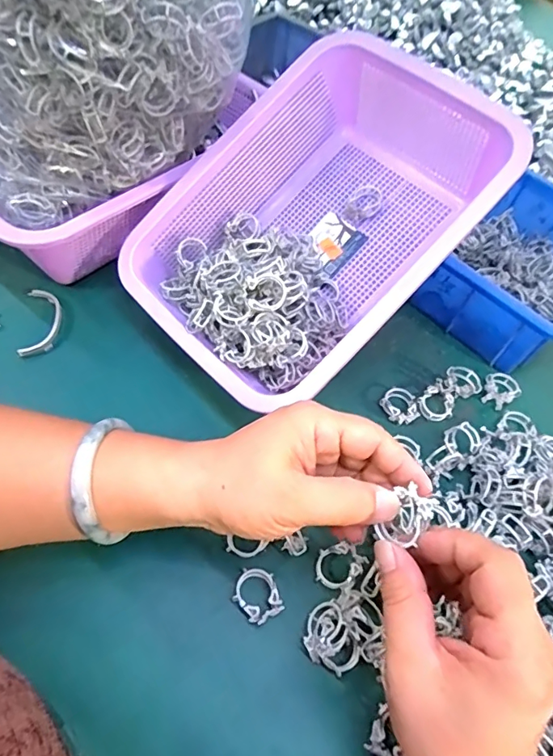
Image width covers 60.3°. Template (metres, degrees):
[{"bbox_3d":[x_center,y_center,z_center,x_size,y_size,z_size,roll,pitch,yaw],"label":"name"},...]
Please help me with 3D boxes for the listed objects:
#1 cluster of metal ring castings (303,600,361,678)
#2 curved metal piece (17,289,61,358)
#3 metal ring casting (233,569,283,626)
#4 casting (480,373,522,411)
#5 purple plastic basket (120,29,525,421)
[{"bbox_3d":[0.031,0.152,0.275,0.027,0.017,0.036,-24,64,-20],"label":"cluster of metal ring castings"},{"bbox_3d":[-0.189,-0.047,0.384,0.026,0.009,0.066,-4,60,-7],"label":"curved metal piece"},{"bbox_3d":[-0.012,0.131,0.288,0.026,0.009,0.031,-25,64,-20],"label":"metal ring casting"},{"bbox_3d":[0.186,0.009,0.395,0.035,0.008,0.027,-30,66,-23],"label":"casting"},{"bbox_3d":[0.032,-0.117,0.365,0.275,0.085,0.197,-44,69,-2],"label":"purple plastic basket"}]

